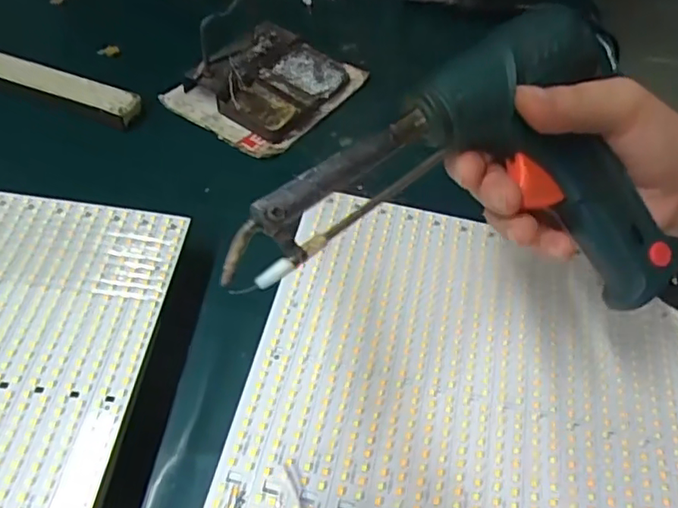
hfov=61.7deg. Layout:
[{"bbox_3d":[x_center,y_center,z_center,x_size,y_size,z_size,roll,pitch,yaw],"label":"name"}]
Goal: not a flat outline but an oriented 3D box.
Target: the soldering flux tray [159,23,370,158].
[{"bbox_3d":[-0.062,-0.154,0.497,0.115,0.031,0.141,32,55,18],"label":"soldering flux tray"}]

